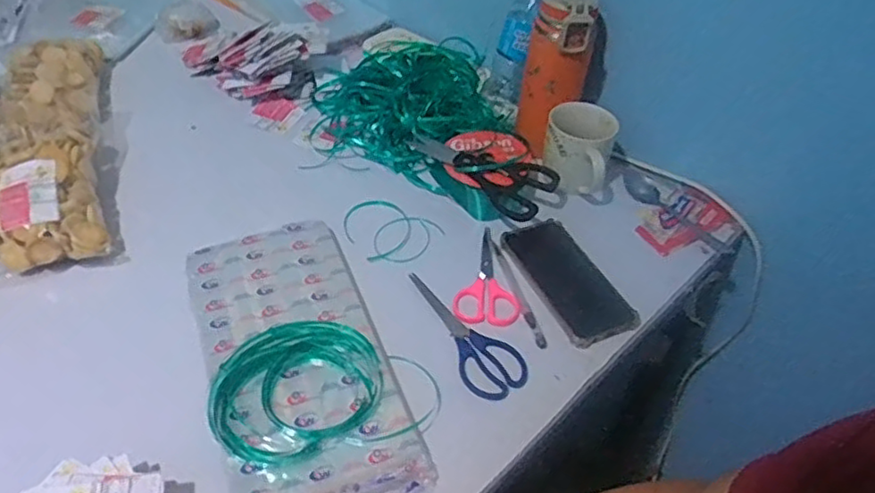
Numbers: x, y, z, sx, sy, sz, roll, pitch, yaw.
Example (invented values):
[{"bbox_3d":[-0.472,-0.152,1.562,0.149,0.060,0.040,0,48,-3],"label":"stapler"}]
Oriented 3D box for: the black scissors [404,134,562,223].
[{"bbox_3d":[0.044,-0.094,0.770,0.192,0.023,0.072,25,61,19],"label":"black scissors"}]

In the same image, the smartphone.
[{"bbox_3d":[0.138,0.033,0.681,0.076,0.010,0.162,-25,55,-11],"label":"smartphone"}]

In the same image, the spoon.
[{"bbox_3d":[0.283,-0.043,0.777,0.036,0.015,0.162,-17,48,-19],"label":"spoon"}]

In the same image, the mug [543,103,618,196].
[{"bbox_3d":[0.172,-0.120,0.782,0.083,0.092,0.078,15,46,11],"label":"mug"}]

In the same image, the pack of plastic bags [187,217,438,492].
[{"bbox_3d":[-0.134,0.104,0.604,0.156,0.026,0.338,-15,48,-18],"label":"pack of plastic bags"}]

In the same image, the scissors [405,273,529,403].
[{"bbox_3d":[0.029,0.081,0.647,0.062,0.004,0.169,-19,49,-21],"label":"scissors"}]

